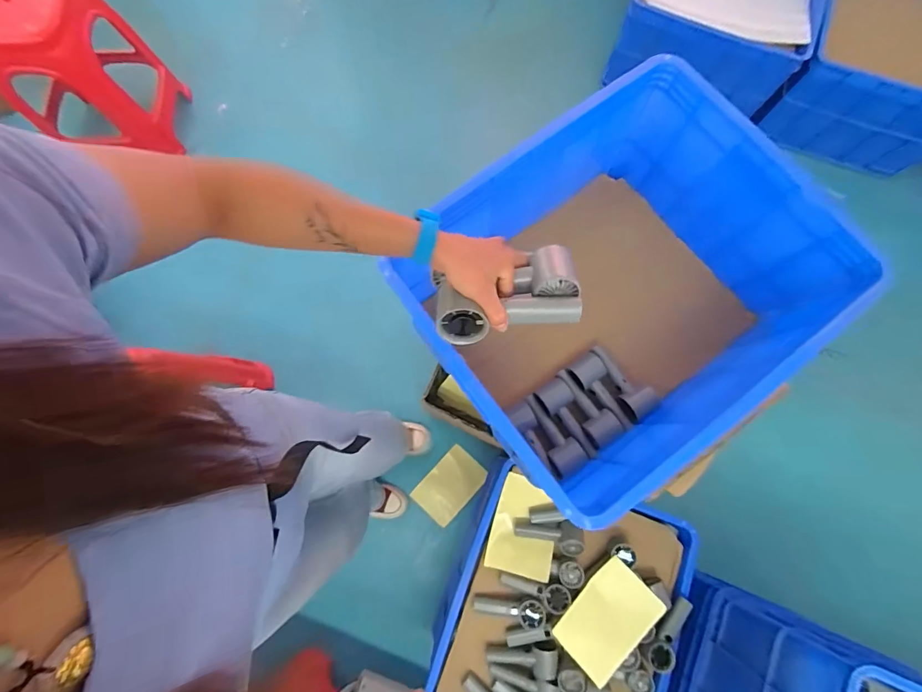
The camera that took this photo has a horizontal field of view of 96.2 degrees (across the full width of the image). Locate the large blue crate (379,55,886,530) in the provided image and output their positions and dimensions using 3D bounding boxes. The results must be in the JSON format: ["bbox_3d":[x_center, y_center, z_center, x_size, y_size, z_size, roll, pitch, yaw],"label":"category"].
[{"bbox_3d":[0.256,-0.094,0.726,0.613,0.265,0.492,-37,80,-8],"label":"large blue crate"}]

